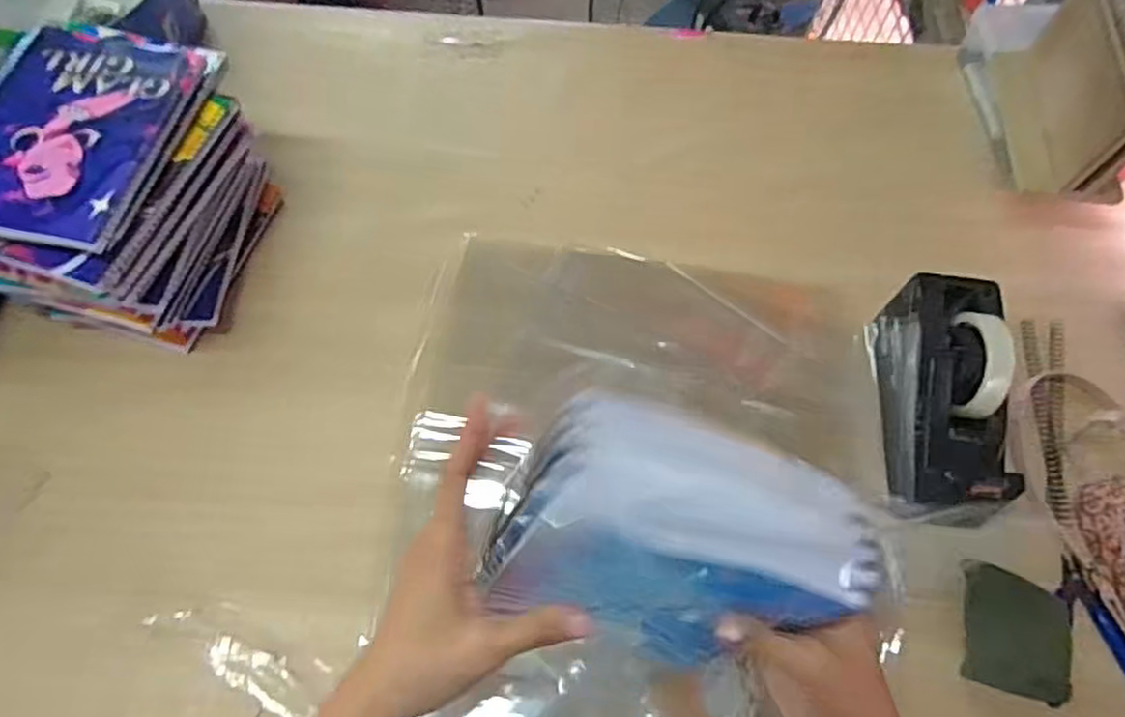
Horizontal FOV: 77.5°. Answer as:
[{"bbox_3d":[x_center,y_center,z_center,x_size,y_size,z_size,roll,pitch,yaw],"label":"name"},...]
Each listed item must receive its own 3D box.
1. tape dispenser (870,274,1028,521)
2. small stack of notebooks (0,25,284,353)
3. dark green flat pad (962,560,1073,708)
[{"bbox_3d":[0.328,0.030,0.590,0.089,0.104,0.211,4,76,0],"label":"tape dispenser"},{"bbox_3d":[-0.387,-0.143,0.633,0.174,0.187,0.233,14,64,5],"label":"small stack of notebooks"},{"bbox_3d":[0.366,0.220,0.565,0.079,0.006,0.092,10,76,17],"label":"dark green flat pad"}]

